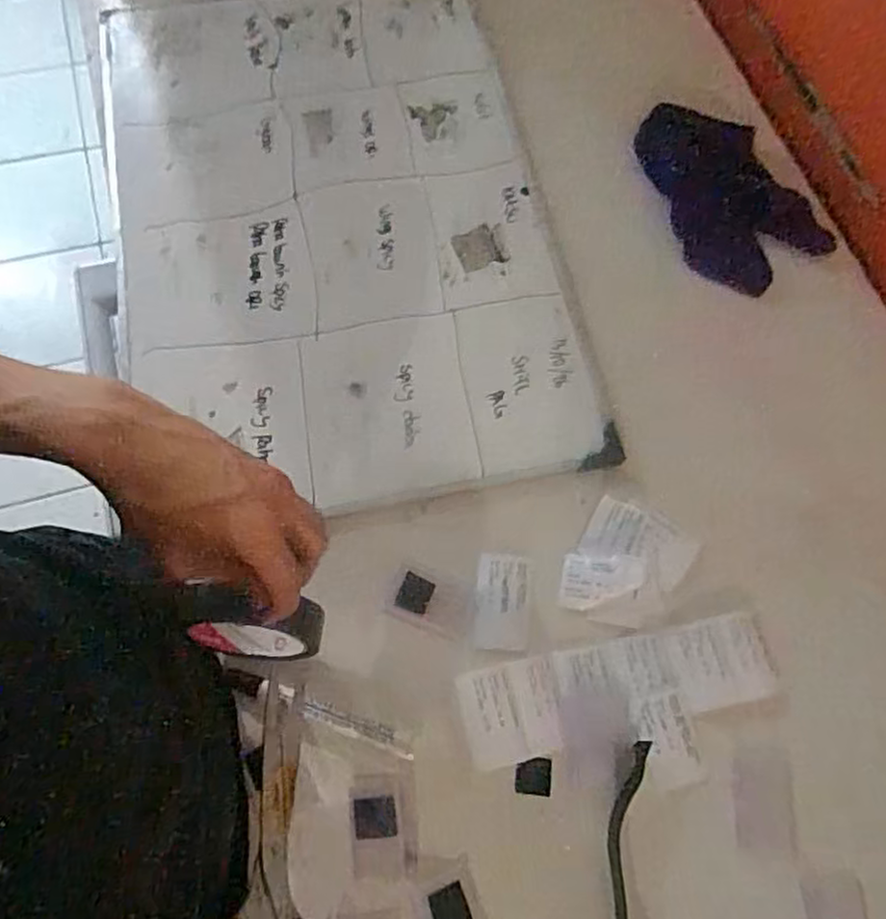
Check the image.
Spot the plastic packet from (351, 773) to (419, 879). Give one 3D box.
[{"bbox_3d":[-0.040,0.249,0.468,0.043,0.004,0.061,-3,70,-3],"label":"plastic packet"}]

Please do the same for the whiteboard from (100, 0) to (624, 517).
[{"bbox_3d":[-0.104,-0.231,0.641,0.386,0.012,0.574,-10,70,-6],"label":"whiteboard"}]

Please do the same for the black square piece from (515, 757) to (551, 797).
[{"bbox_3d":[0.065,0.225,0.485,0.025,0.006,0.024,5,69,0],"label":"black square piece"}]

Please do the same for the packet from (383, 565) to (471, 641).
[{"bbox_3d":[-0.012,0.107,0.523,0.062,0.004,0.042,14,70,3],"label":"packet"}]

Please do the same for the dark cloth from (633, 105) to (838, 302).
[{"bbox_3d":[0.273,-0.262,0.673,0.112,0.019,0.207,-29,79,15],"label":"dark cloth"}]

